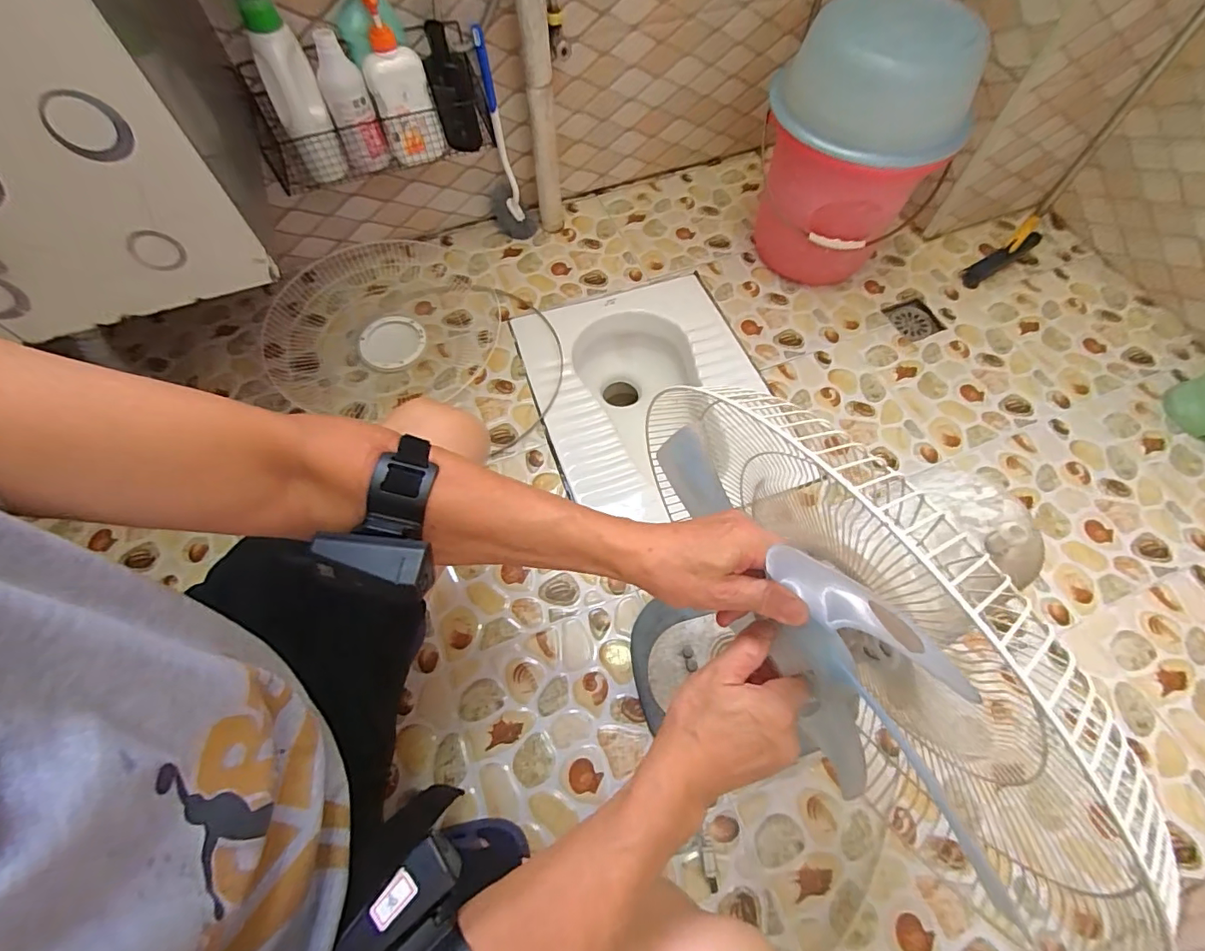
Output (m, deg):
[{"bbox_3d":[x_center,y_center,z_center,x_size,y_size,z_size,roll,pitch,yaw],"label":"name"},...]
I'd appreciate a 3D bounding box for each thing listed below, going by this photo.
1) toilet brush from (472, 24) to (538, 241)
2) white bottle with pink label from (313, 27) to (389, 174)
[{"bbox_3d":[-0.190,-0.634,0.999,0.090,0.341,0.080,-13,63,-6],"label":"toilet brush"},{"bbox_3d":[-0.397,-0.581,0.807,0.067,0.168,0.058,-22,65,-11],"label":"white bottle with pink label"}]

